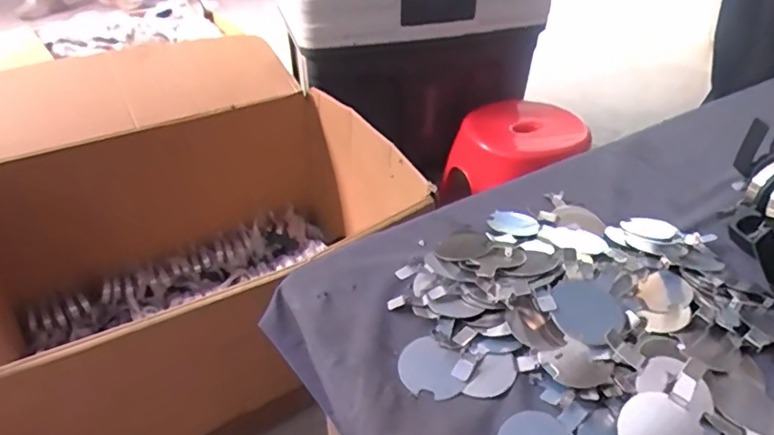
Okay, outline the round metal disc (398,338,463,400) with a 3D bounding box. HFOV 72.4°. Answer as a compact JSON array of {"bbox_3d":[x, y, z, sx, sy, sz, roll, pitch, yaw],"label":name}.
[{"bbox_3d":[0.036,0.121,0.424,0.054,0.006,0.048,23,43,25],"label":"round metal disc"}]

